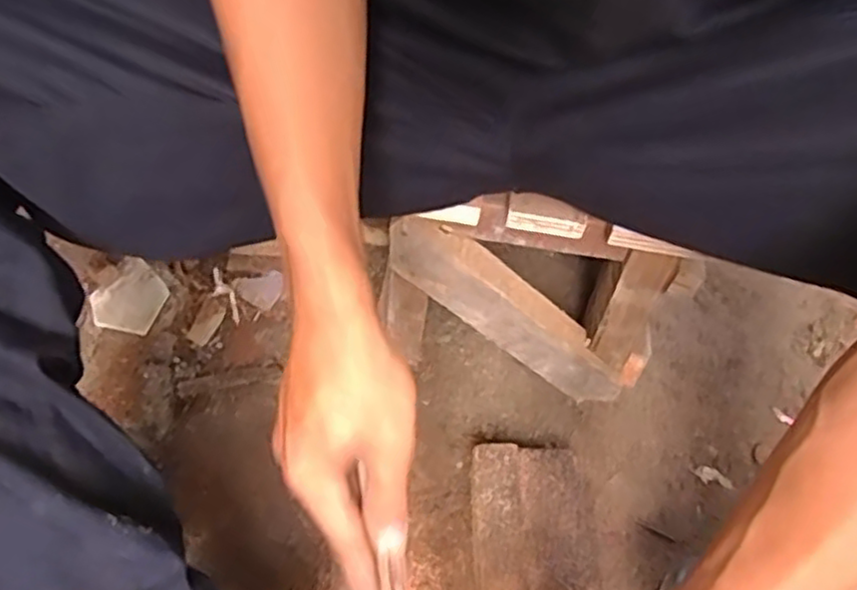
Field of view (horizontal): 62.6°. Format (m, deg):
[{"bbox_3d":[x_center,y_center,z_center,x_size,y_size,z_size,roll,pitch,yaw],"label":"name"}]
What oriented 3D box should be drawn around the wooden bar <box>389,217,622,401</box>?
[{"bbox_3d":[0.070,0.015,0.622,0.284,0.061,0.034,37,46,-30],"label":"wooden bar"}]

